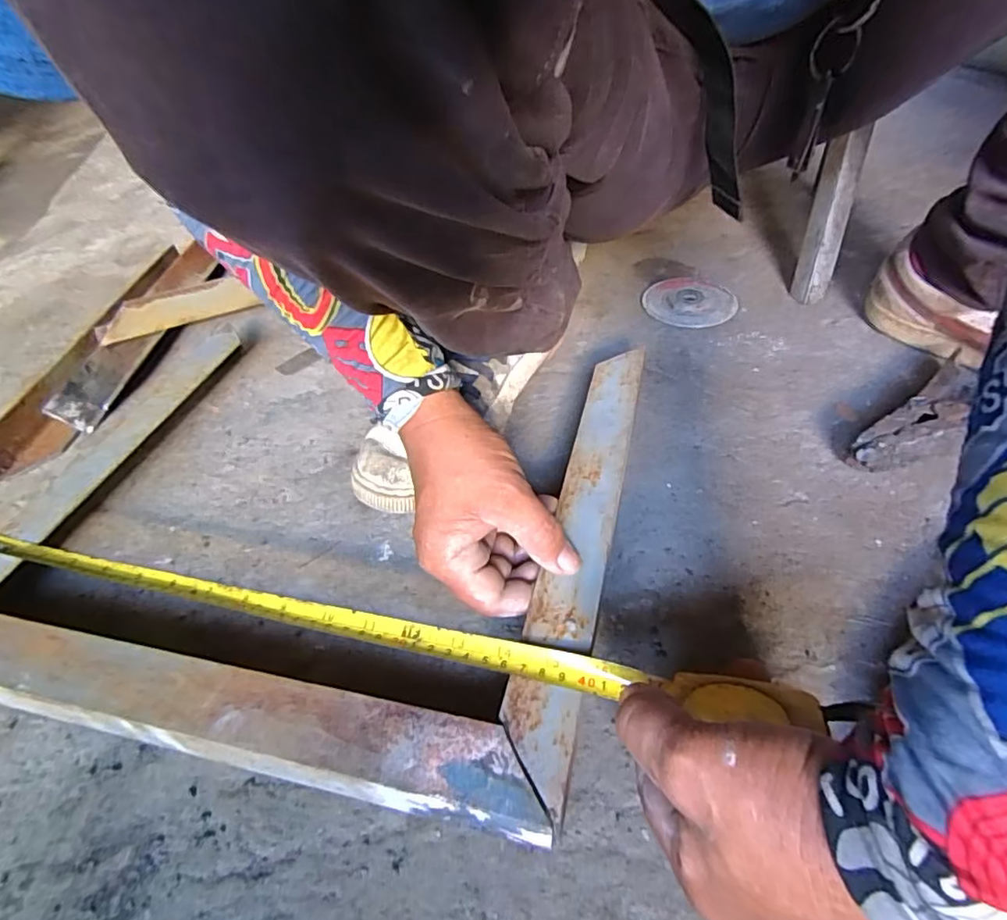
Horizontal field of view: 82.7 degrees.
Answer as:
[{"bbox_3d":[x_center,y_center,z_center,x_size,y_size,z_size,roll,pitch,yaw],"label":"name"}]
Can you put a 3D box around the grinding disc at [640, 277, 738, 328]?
[{"bbox_3d":[0.190,-0.169,0.595,0.087,0.011,0.100,-5,44,2],"label":"grinding disc"}]

